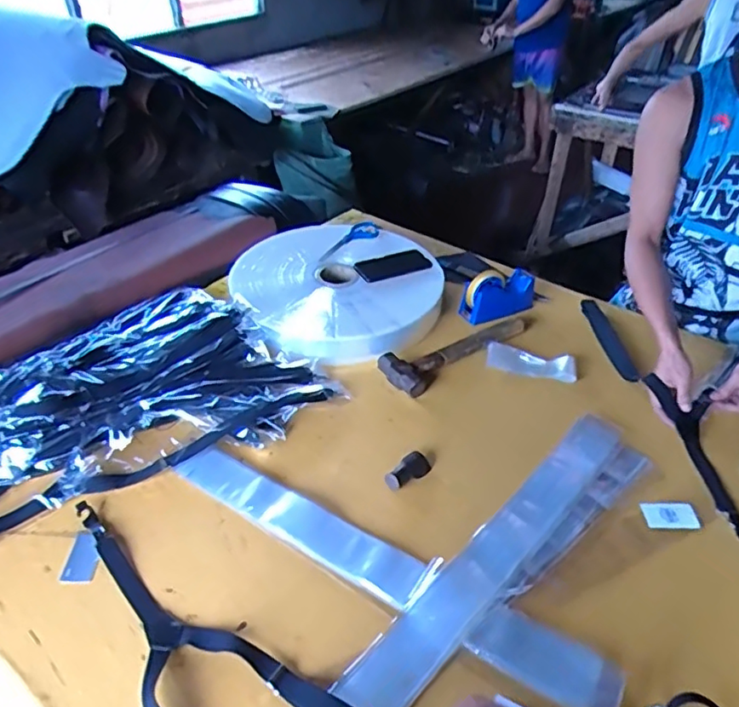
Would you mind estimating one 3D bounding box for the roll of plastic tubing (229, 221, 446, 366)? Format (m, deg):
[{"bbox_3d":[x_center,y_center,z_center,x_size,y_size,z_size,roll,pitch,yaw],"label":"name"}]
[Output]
[{"bbox_3d":[-0.070,-0.148,1.264,0.435,0.088,0.458,-16,41,-17],"label":"roll of plastic tubing"}]

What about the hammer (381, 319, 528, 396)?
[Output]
[{"bbox_3d":[0.163,-0.016,1.121,0.317,0.036,0.096,-28,46,-28],"label":"hammer"}]

